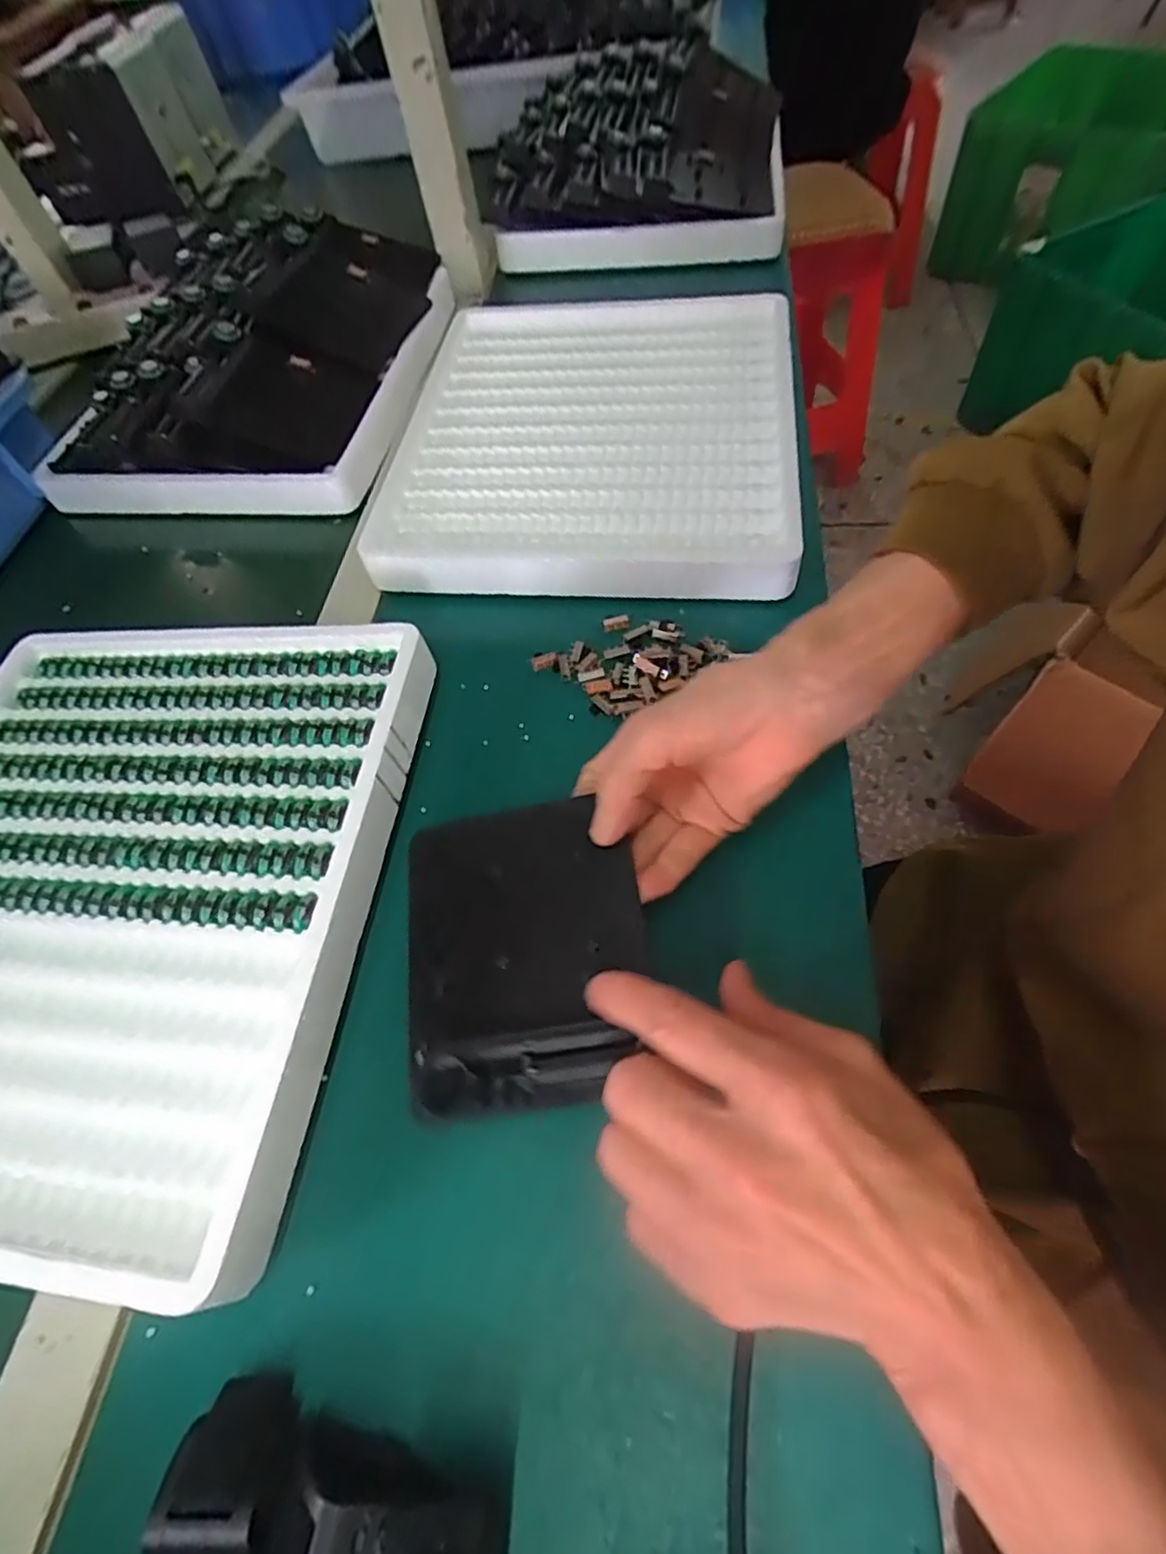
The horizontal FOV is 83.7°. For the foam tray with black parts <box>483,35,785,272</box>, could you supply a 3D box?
[{"bbox_3d":[0.063,-0.672,0.692,0.292,0.071,0.343,3,60,10],"label":"foam tray with black parts"}]

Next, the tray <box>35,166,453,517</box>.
[{"bbox_3d":[-0.290,-0.380,0.575,0.308,0.071,0.358,4,61,10],"label":"tray"}]

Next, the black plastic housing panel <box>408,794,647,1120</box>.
[{"bbox_3d":[-0.026,0.074,0.289,0.104,0.016,0.128,-9,61,-1],"label":"black plastic housing panel"}]

